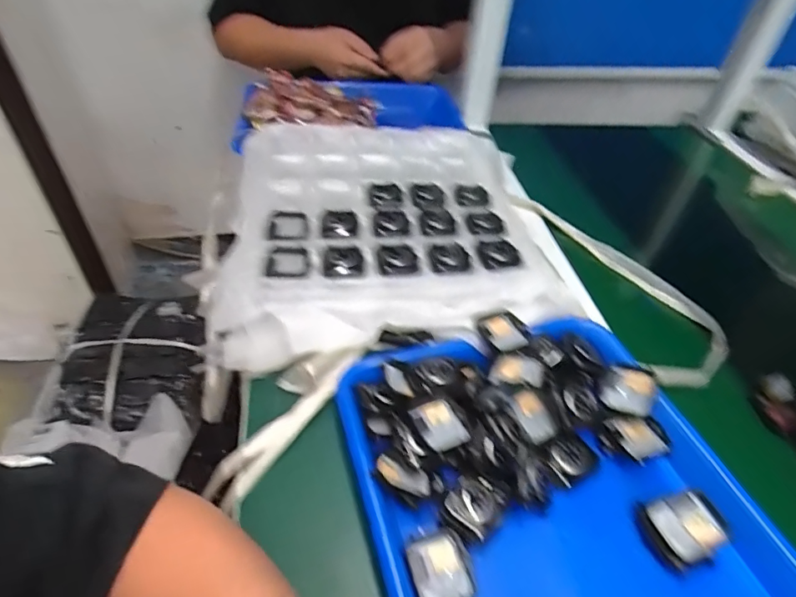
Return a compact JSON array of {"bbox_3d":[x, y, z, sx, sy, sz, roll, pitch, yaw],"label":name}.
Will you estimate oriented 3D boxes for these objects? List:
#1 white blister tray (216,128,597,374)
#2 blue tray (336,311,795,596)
[{"bbox_3d":[-0.017,-0.092,0.534,0.320,0.042,0.355,-3,44,-9],"label":"white blister tray"},{"bbox_3d":[0.112,0.151,0.320,0.248,0.041,0.335,-10,45,-16],"label":"blue tray"}]

